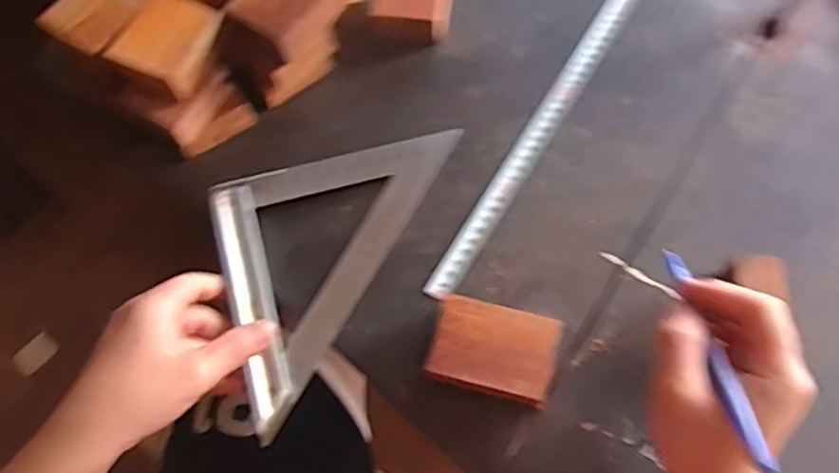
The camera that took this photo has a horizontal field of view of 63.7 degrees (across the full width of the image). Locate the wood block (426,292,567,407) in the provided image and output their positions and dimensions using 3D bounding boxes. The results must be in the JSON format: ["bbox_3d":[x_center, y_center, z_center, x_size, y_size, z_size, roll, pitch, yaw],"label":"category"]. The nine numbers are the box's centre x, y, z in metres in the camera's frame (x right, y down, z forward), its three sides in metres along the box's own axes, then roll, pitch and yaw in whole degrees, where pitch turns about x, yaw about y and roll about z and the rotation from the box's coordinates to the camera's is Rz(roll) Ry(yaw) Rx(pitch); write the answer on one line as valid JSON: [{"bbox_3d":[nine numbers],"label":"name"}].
[{"bbox_3d":[0.049,0.077,0.451,0.079,0.034,0.056,12,70,8],"label":"wood block"}]

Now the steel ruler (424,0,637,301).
[{"bbox_3d":[0.140,-0.154,0.553,0.023,0.004,0.484,29,73,14],"label":"steel ruler"}]

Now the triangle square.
[{"bbox_3d":[-0.090,0.000,0.496,0.128,0.015,0.248,28,72,10],"label":"triangle square"}]

